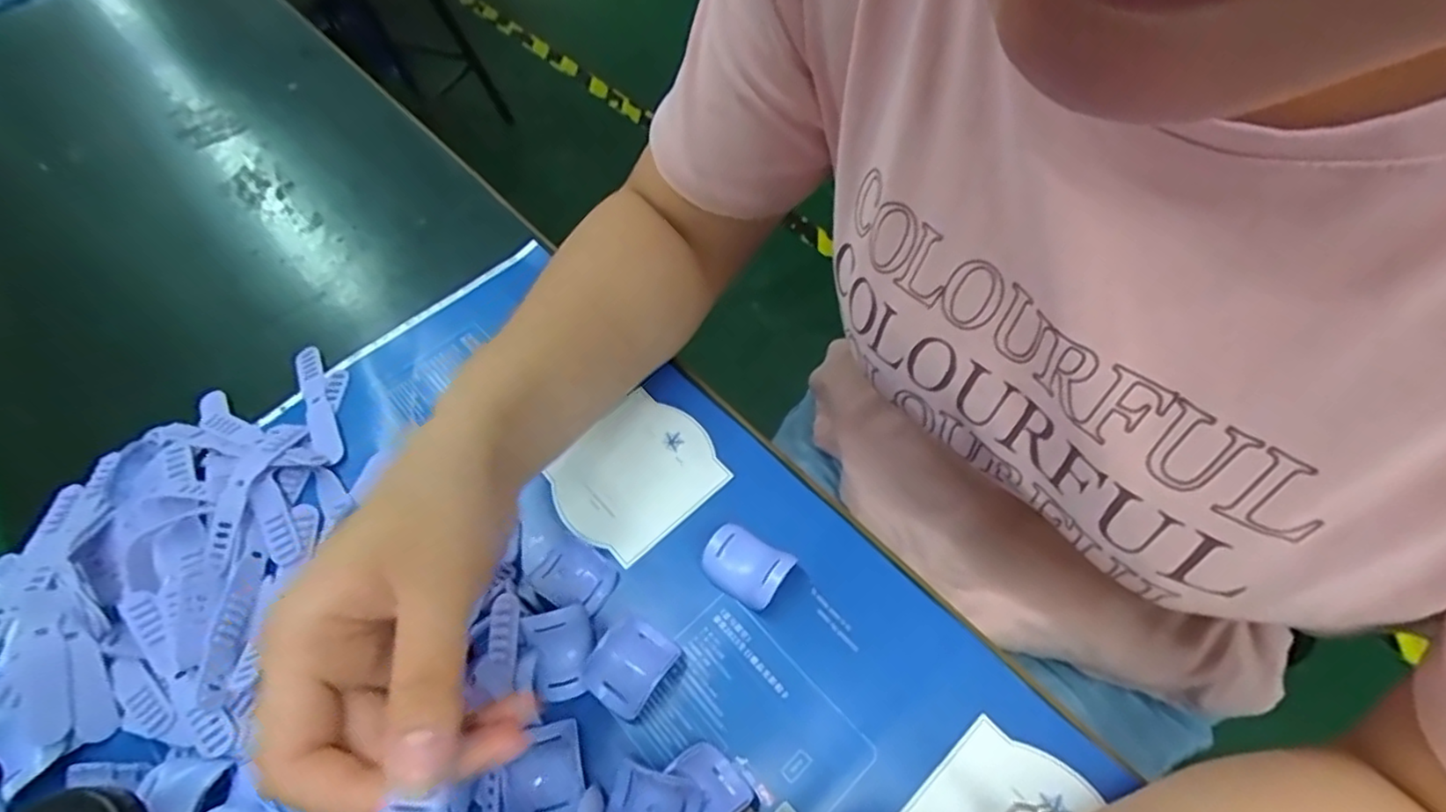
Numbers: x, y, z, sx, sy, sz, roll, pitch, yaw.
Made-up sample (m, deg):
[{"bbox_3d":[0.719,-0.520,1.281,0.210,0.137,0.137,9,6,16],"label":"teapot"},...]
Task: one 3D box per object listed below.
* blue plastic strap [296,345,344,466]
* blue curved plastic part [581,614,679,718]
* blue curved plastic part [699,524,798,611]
[{"bbox_3d":[-0.231,-0.001,0.385,0.015,0.006,0.094,-28,60,-10],"label":"blue plastic strap"},{"bbox_3d":[-0.041,0.111,0.293,0.029,0.007,0.036,29,66,21],"label":"blue curved plastic part"},{"bbox_3d":[0.010,0.073,0.308,0.038,0.021,0.025,30,66,21],"label":"blue curved plastic part"}]

